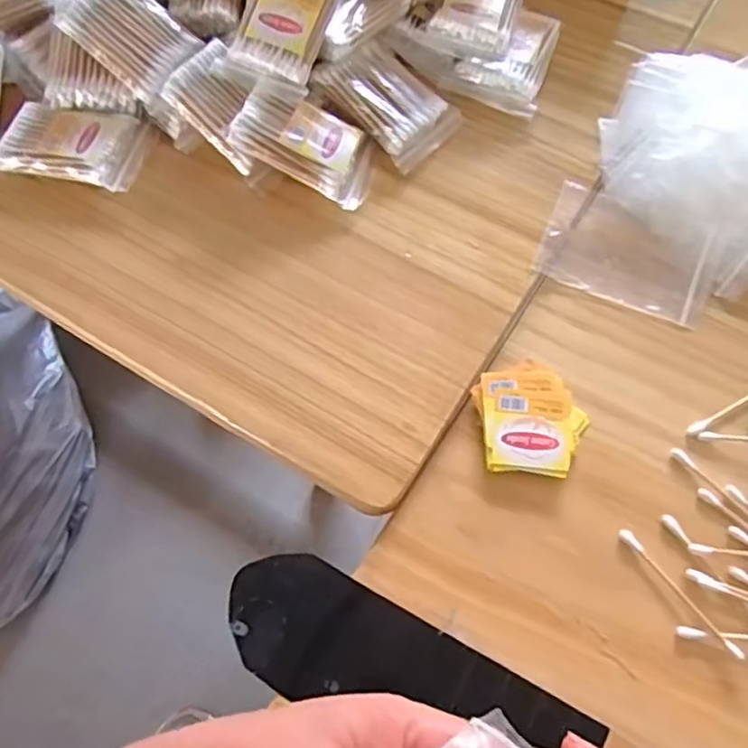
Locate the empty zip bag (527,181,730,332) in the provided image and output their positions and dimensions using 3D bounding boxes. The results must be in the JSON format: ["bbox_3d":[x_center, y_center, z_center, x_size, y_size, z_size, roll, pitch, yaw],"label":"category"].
[{"bbox_3d":[0.154,-0.073,0.403,0.100,0.009,0.068,22,73,11],"label":"empty zip bag"}]

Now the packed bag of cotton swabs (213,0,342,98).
[{"bbox_3d":[-0.056,-0.217,0.411,0.057,0.013,0.081,22,93,11],"label":"packed bag of cotton swabs"}]

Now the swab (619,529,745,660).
[{"bbox_3d":[0.146,0.103,0.319,0.006,0.007,0.073,-34,70,-16],"label":"swab"}]

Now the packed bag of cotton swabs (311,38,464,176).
[{"bbox_3d":[0.013,-0.178,0.435,0.062,0.015,0.084,-42,87,-19],"label":"packed bag of cotton swabs"}]

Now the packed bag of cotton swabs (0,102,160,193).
[{"bbox_3d":[-0.191,-0.148,0.428,0.092,0.011,0.054,12,65,5],"label":"packed bag of cotton swabs"}]

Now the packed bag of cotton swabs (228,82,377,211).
[{"bbox_3d":[-0.040,-0.142,0.413,0.087,0.011,0.055,25,65,-15],"label":"packed bag of cotton swabs"}]

